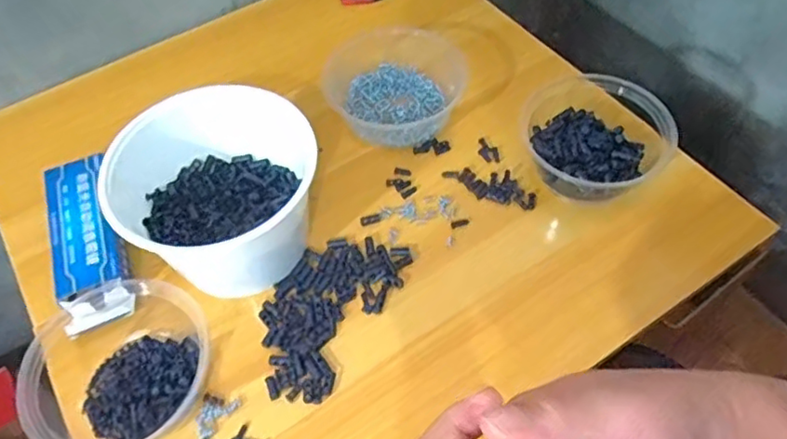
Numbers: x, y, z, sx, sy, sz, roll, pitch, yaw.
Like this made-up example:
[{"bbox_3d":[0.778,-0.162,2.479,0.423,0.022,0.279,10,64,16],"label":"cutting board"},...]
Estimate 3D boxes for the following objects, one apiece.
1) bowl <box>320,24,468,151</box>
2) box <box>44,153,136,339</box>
[{"bbox_3d":[0.002,-0.143,0.633,0.131,0.063,0.135,-1,57,2],"label":"bowl"},{"bbox_3d":[-0.274,0.016,0.556,0.057,0.022,0.175,-20,59,-10],"label":"box"}]

